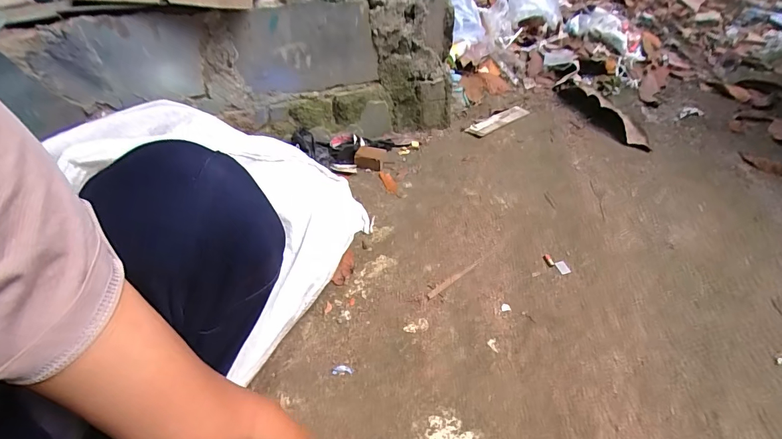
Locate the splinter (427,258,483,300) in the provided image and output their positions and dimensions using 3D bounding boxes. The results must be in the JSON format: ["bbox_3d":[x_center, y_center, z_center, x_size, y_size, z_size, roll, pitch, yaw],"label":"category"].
[{"bbox_3d":[0.128,0.113,0.768,0.156,0.008,0.013,-31,54,-28],"label":"splinter"}]

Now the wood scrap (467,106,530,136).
[{"bbox_3d":[0.329,-0.302,1.181,0.225,0.005,0.065,-29,53,-26],"label":"wood scrap"}]

